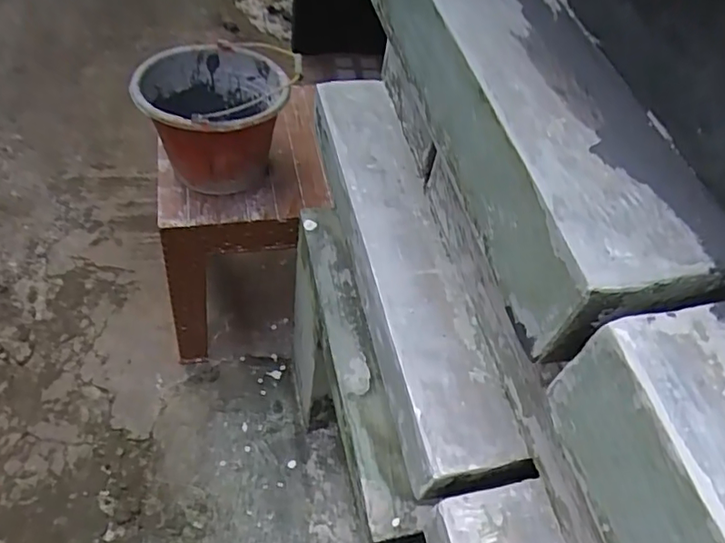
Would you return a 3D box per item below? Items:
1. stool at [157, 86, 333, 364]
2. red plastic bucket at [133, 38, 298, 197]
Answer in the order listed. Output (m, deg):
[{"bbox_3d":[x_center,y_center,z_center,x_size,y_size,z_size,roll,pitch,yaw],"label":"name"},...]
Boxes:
[{"bbox_3d":[-0.277,-0.121,1.390,0.344,0.452,0.488,-2,54,-12],"label":"stool"},{"bbox_3d":[-0.276,-0.291,1.095,0.281,0.183,0.246,8,53,-4],"label":"red plastic bucket"}]

